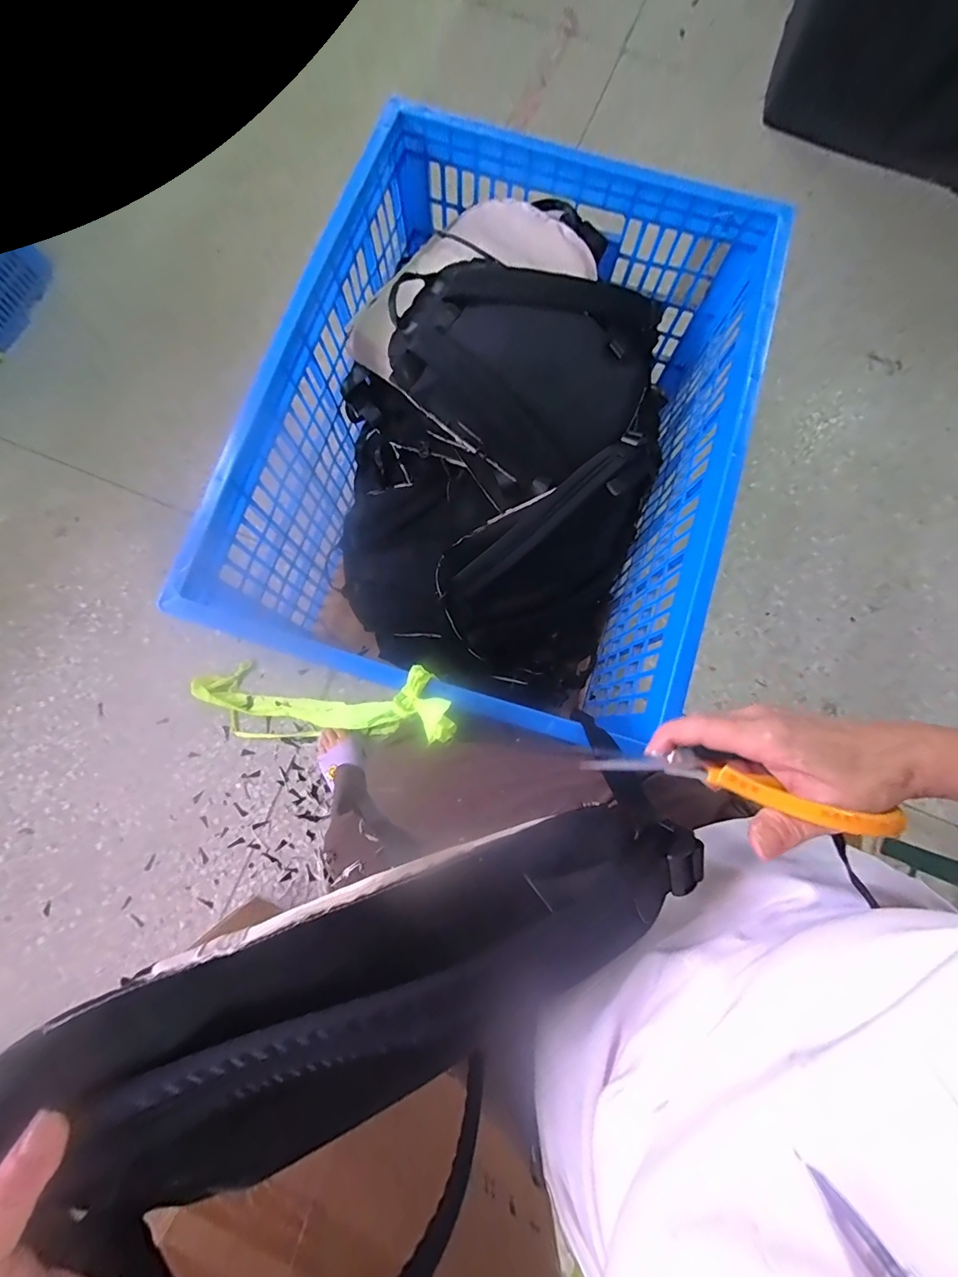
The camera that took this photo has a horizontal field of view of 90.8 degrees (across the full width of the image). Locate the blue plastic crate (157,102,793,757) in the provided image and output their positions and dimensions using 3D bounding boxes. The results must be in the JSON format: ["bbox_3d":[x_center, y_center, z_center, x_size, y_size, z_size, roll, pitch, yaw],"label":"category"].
[{"bbox_3d":[0.040,-0.305,0.804,0.616,0.375,0.790,17,80,3],"label":"blue plastic crate"}]

